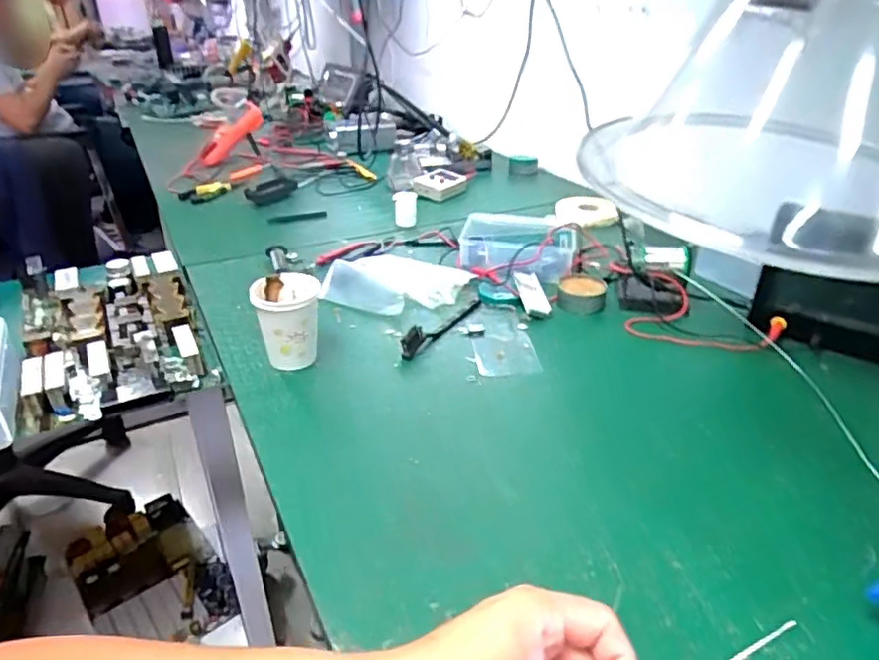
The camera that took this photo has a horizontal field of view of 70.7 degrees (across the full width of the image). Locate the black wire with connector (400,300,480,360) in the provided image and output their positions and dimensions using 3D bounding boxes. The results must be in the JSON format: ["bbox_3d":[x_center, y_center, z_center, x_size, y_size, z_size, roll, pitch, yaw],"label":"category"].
[{"bbox_3d":[0.005,-0.010,0.765,0.021,0.028,0.164,19,35,31],"label":"black wire with connector"}]

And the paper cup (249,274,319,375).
[{"bbox_3d":[-0.166,-0.007,0.690,0.066,0.093,0.072,-1,29,0],"label":"paper cup"}]

